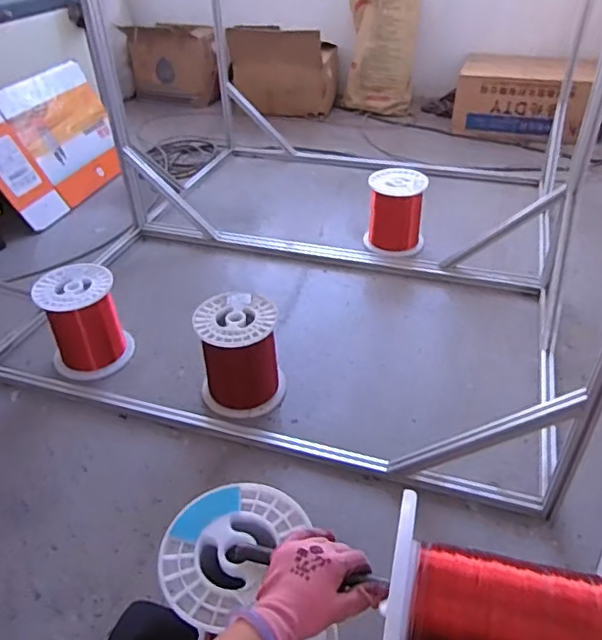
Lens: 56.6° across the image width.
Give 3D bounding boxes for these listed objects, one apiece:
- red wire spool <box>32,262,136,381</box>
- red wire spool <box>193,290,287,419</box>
[{"bbox_3d":[-0.592,0.004,1.525,0.202,0.252,0.189,-1,37,1],"label":"red wire spool"},{"bbox_3d":[-0.152,0.087,1.398,0.199,0.240,0.212,-2,40,2],"label":"red wire spool"}]

